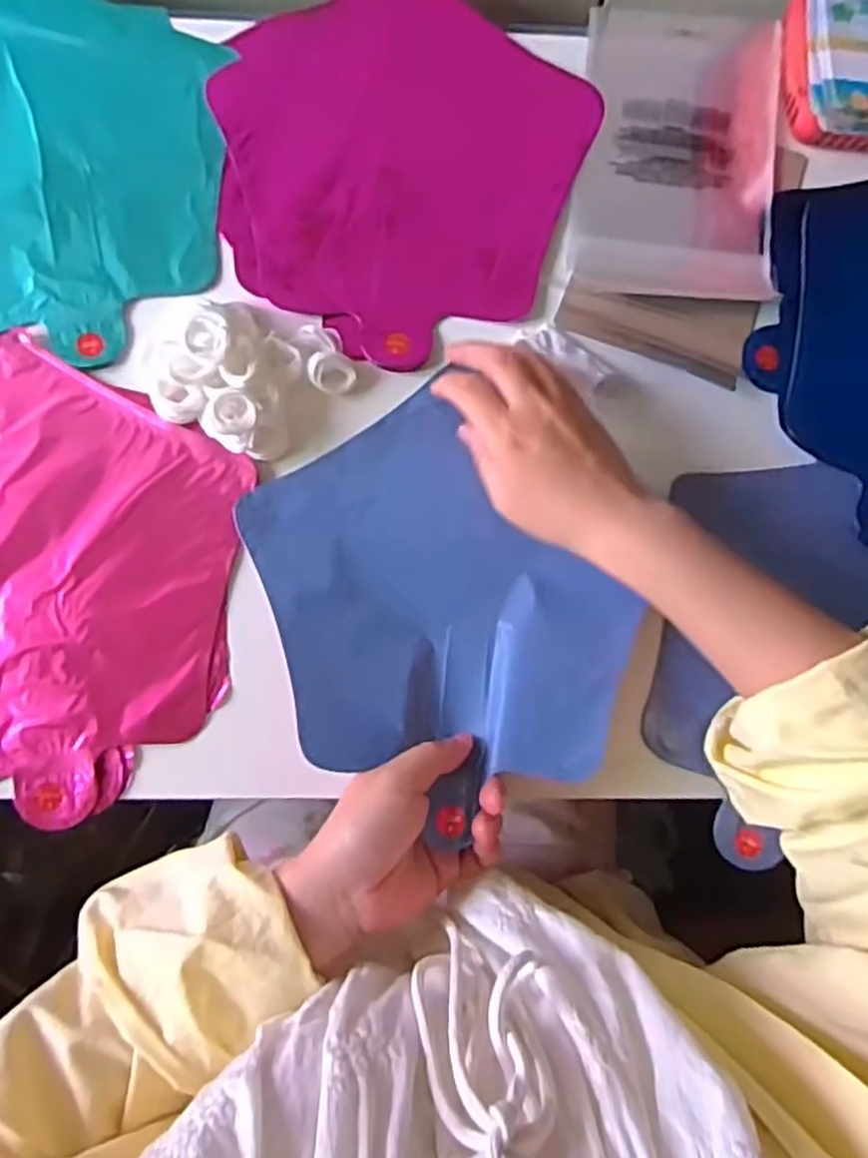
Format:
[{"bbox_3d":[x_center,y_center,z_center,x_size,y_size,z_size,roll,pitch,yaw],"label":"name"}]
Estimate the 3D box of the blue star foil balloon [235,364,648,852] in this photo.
[{"bbox_3d":[0.000,0.014,0.431,0.178,0.038,0.222,-29,84,-7],"label":"blue star foil balloon"}]

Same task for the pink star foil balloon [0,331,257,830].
[{"bbox_3d":[-0.221,-0.003,0.432,0.235,0.010,0.223,32,81,2],"label":"pink star foil balloon"}]

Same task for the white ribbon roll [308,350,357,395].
[{"bbox_3d":[-0.059,-0.120,0.450,0.026,0.015,0.022,-10,82,-4],"label":"white ribbon roll"}]

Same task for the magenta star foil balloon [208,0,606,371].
[{"bbox_3d":[-0.026,-0.259,0.471,0.231,0.018,0.226,34,81,3],"label":"magenta star foil balloon"}]

